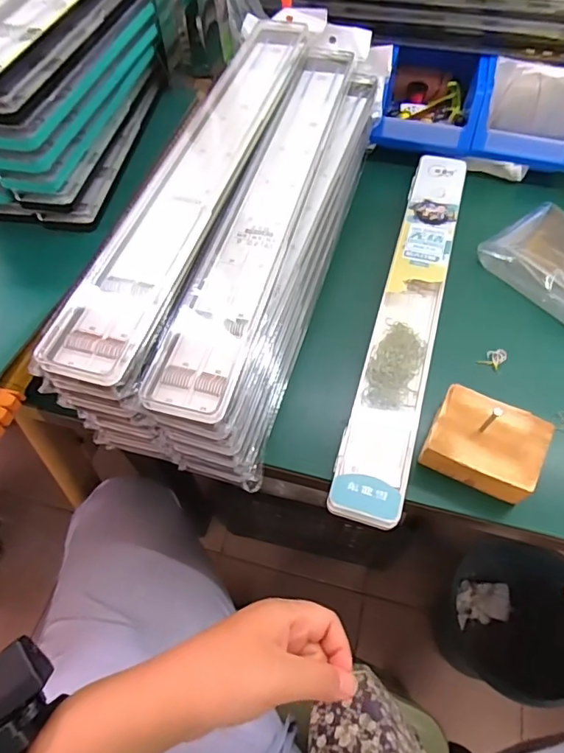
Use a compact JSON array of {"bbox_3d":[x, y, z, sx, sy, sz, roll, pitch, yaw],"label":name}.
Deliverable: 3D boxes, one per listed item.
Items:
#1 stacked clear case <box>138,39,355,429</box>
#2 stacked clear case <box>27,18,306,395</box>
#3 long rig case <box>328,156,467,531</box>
[{"bbox_3d":[-0.005,-0.162,0.428,0.061,0.019,0.459,13,59,9],"label":"stacked clear case"},{"bbox_3d":[-0.062,-0.184,0.414,0.062,0.017,0.446,14,59,10],"label":"stacked clear case"},{"bbox_3d":[0.129,-0.071,0.486,0.057,0.025,0.442,15,59,10],"label":"long rig case"}]

